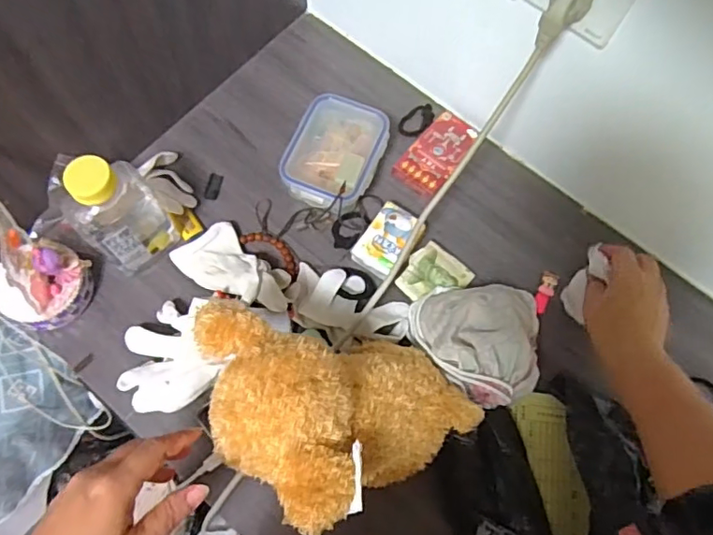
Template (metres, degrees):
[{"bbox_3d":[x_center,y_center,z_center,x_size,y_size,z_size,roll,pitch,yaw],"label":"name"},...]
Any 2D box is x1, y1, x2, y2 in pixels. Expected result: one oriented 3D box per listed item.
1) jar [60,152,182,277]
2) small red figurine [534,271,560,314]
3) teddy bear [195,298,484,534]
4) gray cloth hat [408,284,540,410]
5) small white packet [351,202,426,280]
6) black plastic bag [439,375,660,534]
[{"bbox_3d":[-0.233,-0.057,0.544,0.064,0.156,0.083,41,73,12],"label":"jar"},{"bbox_3d":[0.206,0.028,0.607,0.017,0.015,0.054,24,71,7],"label":"small red figurine"},{"bbox_3d":[-0.012,0.122,0.457,0.223,0.177,0.157,3,70,-1],"label":"teddy bear"},{"bbox_3d":[0.119,0.073,0.554,0.125,0.084,0.122,1,70,-2],"label":"gray cloth hat"},{"bbox_3d":[0.035,-0.026,0.606,0.053,0.029,0.075,32,72,9],"label":"small white packet"},{"bbox_3d":[0.178,0.211,0.511,0.183,0.075,0.206,-11,70,-6],"label":"black plastic bag"}]

